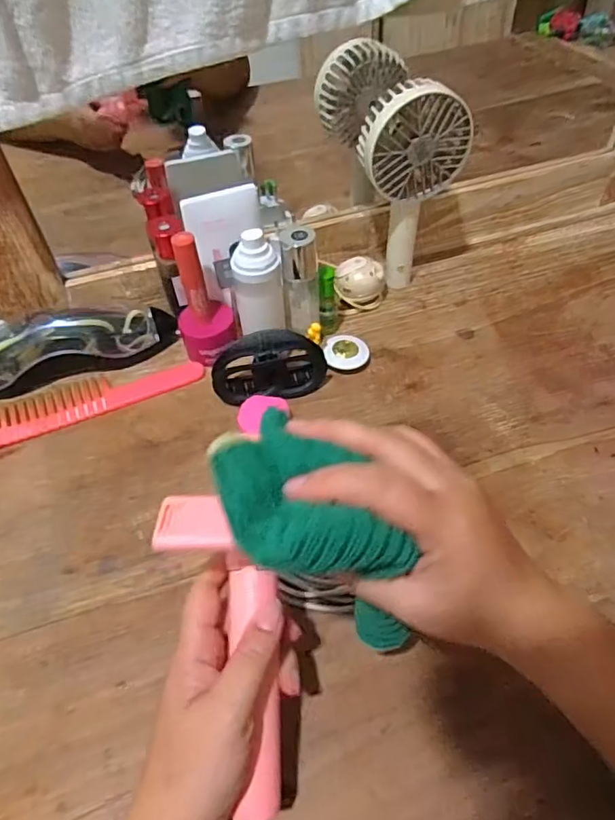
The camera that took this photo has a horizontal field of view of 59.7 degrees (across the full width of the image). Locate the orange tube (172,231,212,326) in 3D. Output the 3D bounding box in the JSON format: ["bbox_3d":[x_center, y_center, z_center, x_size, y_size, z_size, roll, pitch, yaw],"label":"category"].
[{"bbox_3d":[-0.100,-0.109,0.474,0.019,0.095,0.017,-12,51,-6],"label":"orange tube"}]

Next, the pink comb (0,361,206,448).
[{"bbox_3d":[-0.198,-0.015,0.497,0.198,0.008,0.049,-21,52,-13],"label":"pink comb"}]

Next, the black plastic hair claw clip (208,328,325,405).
[{"bbox_3d":[-0.034,-0.038,0.483,0.100,0.047,0.044,-11,51,-6],"label":"black plastic hair claw clip"}]

